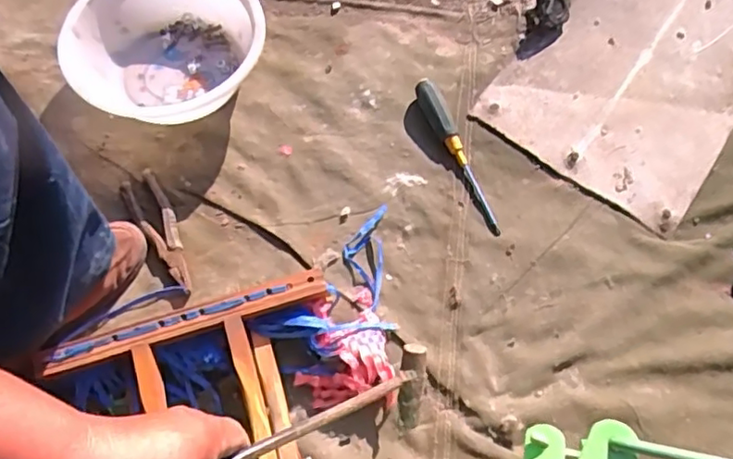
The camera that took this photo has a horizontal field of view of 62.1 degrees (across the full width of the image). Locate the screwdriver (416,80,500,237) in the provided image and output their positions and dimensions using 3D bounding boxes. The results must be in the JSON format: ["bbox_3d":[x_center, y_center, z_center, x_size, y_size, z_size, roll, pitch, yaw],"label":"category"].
[{"bbox_3d":[0.117,-0.095,0.766,0.027,0.033,0.223,-22,69,-8],"label":"screwdriver"}]

